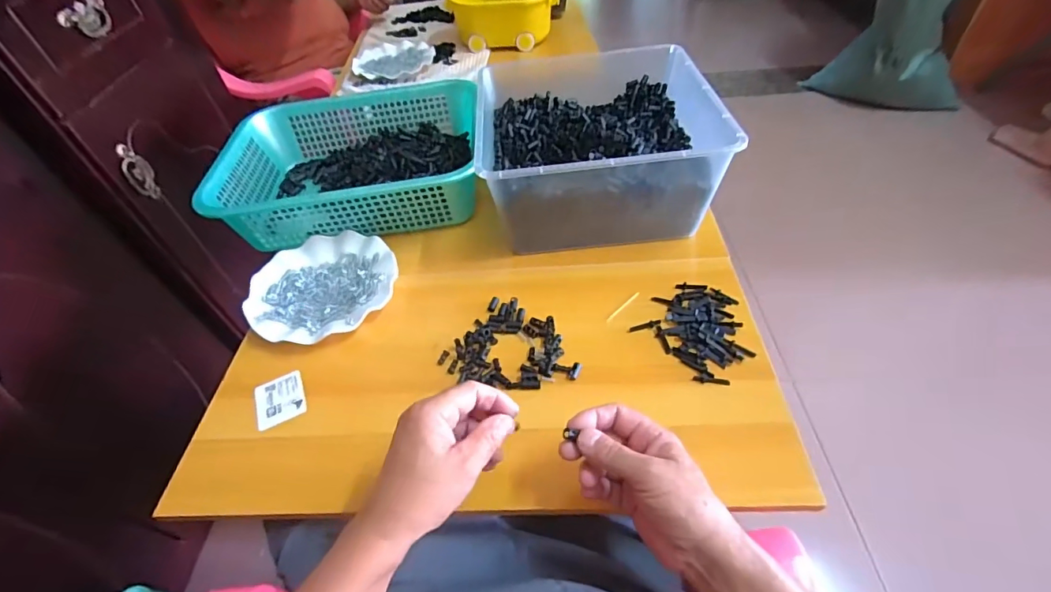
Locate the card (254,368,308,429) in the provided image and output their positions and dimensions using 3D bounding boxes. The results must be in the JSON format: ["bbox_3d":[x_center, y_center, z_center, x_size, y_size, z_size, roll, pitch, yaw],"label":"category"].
[{"bbox_3d":[-0.267,0.112,0.513,0.050,0.006,0.056,-21,53,-17],"label":"card"}]

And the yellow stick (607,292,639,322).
[{"bbox_3d":[0.114,0.012,0.551,0.059,0.004,0.006,-39,54,-25],"label":"yellow stick"}]

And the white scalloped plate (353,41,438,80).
[{"bbox_3d":[-0.304,-0.547,1.097,0.181,0.022,0.181,-4,47,4],"label":"white scalloped plate"}]

